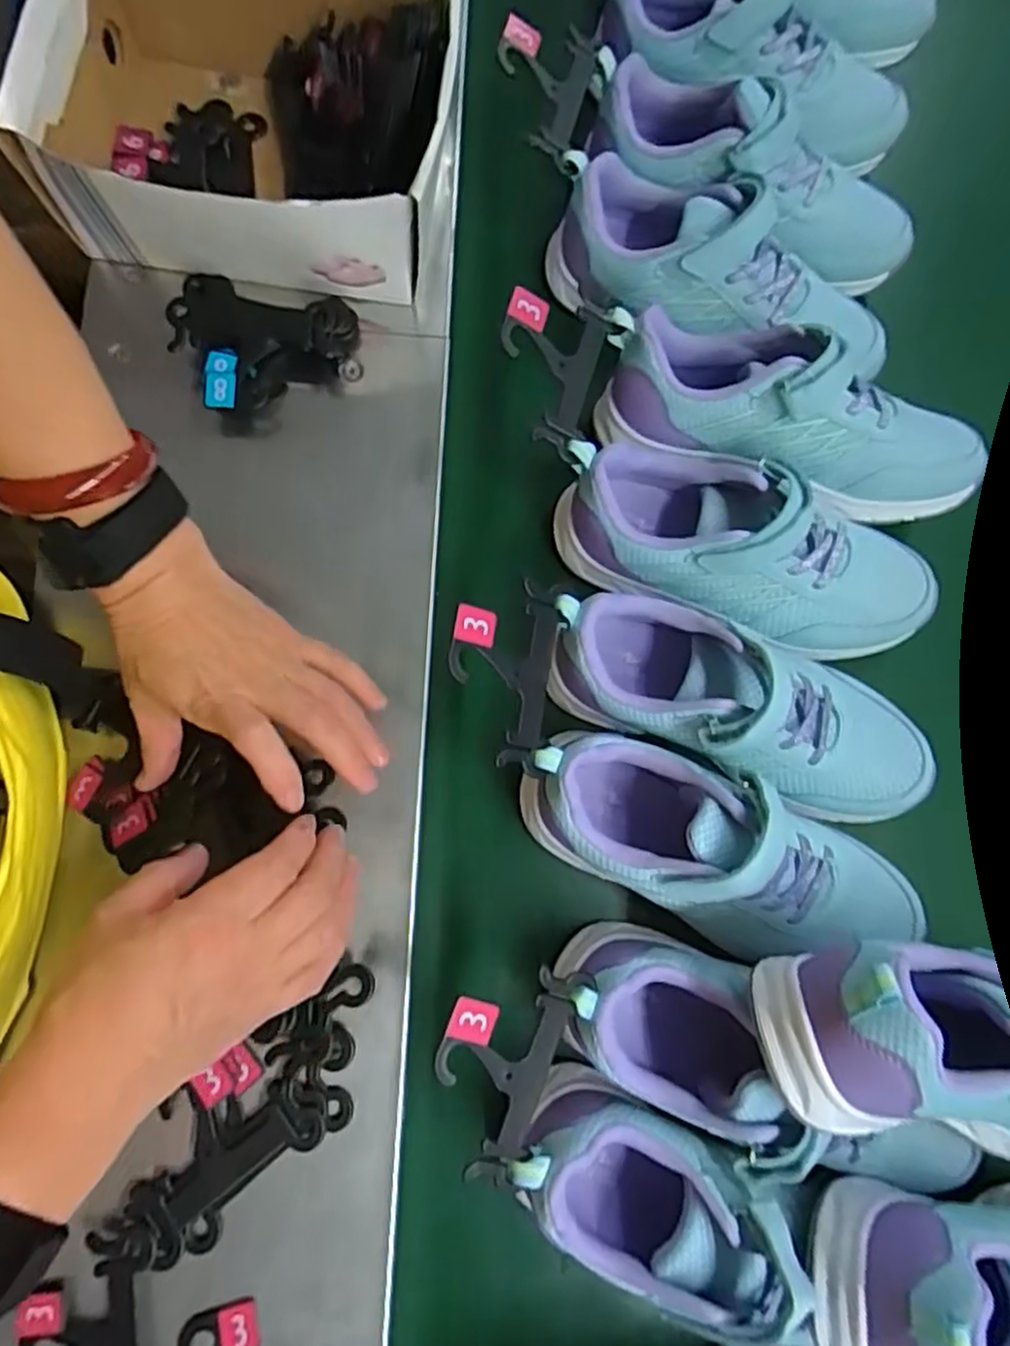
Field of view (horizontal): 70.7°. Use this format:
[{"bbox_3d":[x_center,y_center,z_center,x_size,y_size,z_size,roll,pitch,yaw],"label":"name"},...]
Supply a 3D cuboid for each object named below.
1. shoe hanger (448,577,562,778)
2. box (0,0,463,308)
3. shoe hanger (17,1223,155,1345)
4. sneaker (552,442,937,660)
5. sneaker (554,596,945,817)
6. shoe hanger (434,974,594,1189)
[{"bbox_3d":[-0.001,-0.001,0.367,0.061,0.007,0.098,15,82,-31],"label":"shoe hanger"},{"bbox_3d":[-0.154,-0.346,0.447,0.237,0.096,0.183,7,77,0],"label":"box"},{"bbox_3d":[-0.201,0.339,0.345,0.065,0.010,0.120,-7,78,-4],"label":"shoe hanger"},{"bbox_3d":[0.147,-0.077,0.429,0.241,0.071,0.086,19,78,2],"label":"sneaker"},{"bbox_3d":[0.139,0.016,0.411,0.238,0.074,0.084,20,78,2],"label":"sneaker"},{"bbox_3d":[-0.002,0.187,0.333,0.068,0.011,0.097,27,77,-24],"label":"shoe hanger"}]

